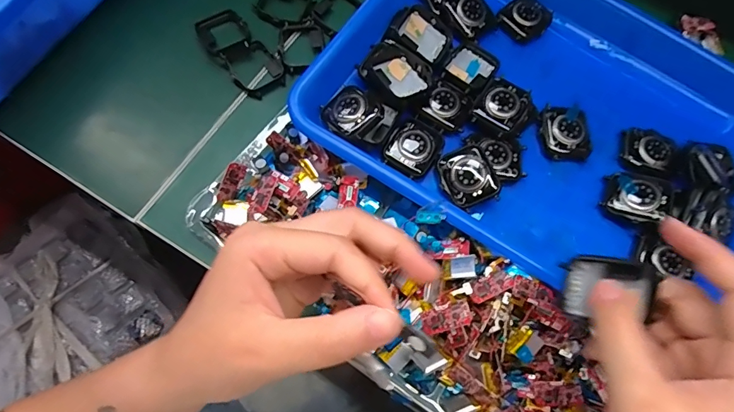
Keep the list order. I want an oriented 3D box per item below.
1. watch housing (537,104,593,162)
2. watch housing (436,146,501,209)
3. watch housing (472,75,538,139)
[{"bbox_3d":[0.150,-0.057,0.326,0.036,0.010,0.044,3,70,-4],"label":"watch housing"},{"bbox_3d":[0.070,-0.020,0.303,0.035,0.009,0.040,-22,73,-9],"label":"watch housing"},{"bbox_3d":[0.104,-0.072,0.320,0.042,0.014,0.042,32,71,7],"label":"watch housing"}]

